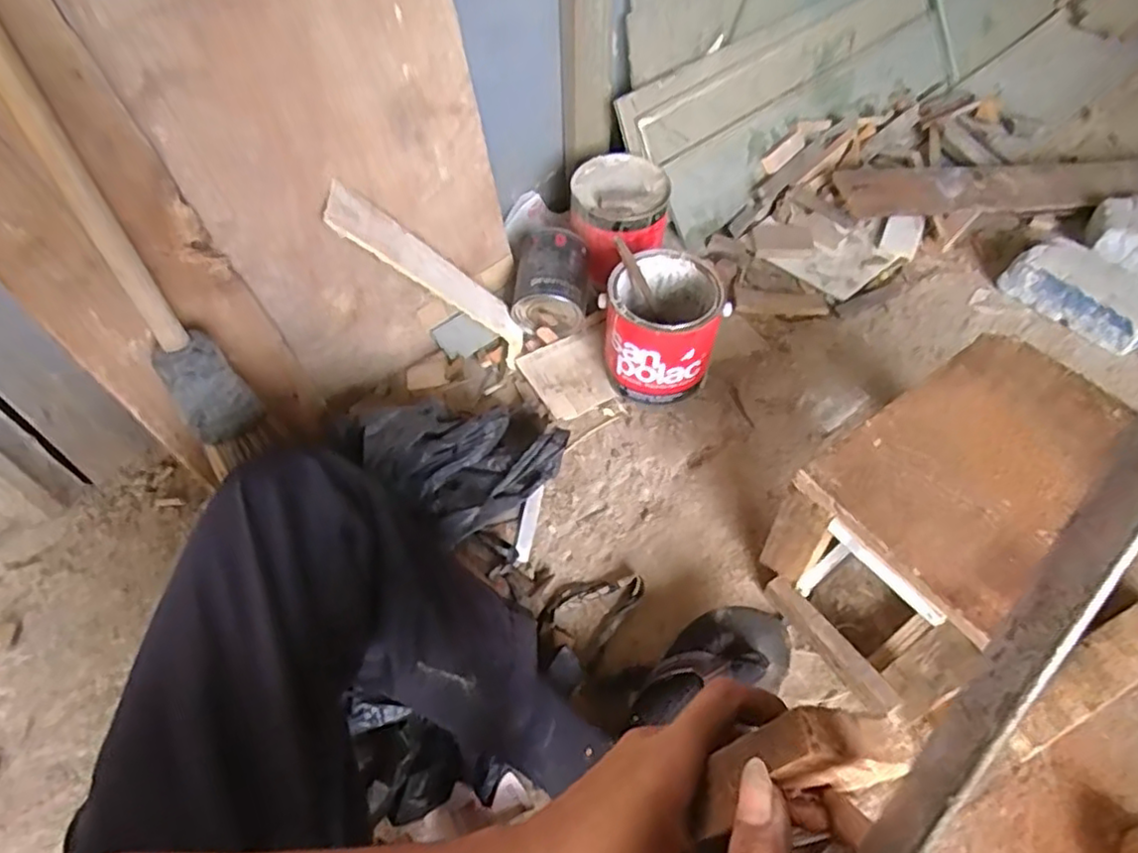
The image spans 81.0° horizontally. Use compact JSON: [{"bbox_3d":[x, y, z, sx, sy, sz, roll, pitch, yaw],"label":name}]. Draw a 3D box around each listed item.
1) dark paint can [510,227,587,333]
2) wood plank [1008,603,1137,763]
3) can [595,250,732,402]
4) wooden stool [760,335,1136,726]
[{"bbox_3d":[-0.027,-0.215,1.023,0.112,0.114,0.126,2,53,3],"label":"dark paint can"},{"bbox_3d":[0.531,0.237,0.661,0.259,0.022,0.056,-22,56,-15],"label":"wood plank"},{"bbox_3d":[0.127,-0.133,0.942,0.149,0.168,0.151,-1,53,1],"label":"can"},{"bbox_3d":[0.404,0.106,0.716,0.333,0.220,0.223,-32,59,-21],"label":"wooden stool"}]

